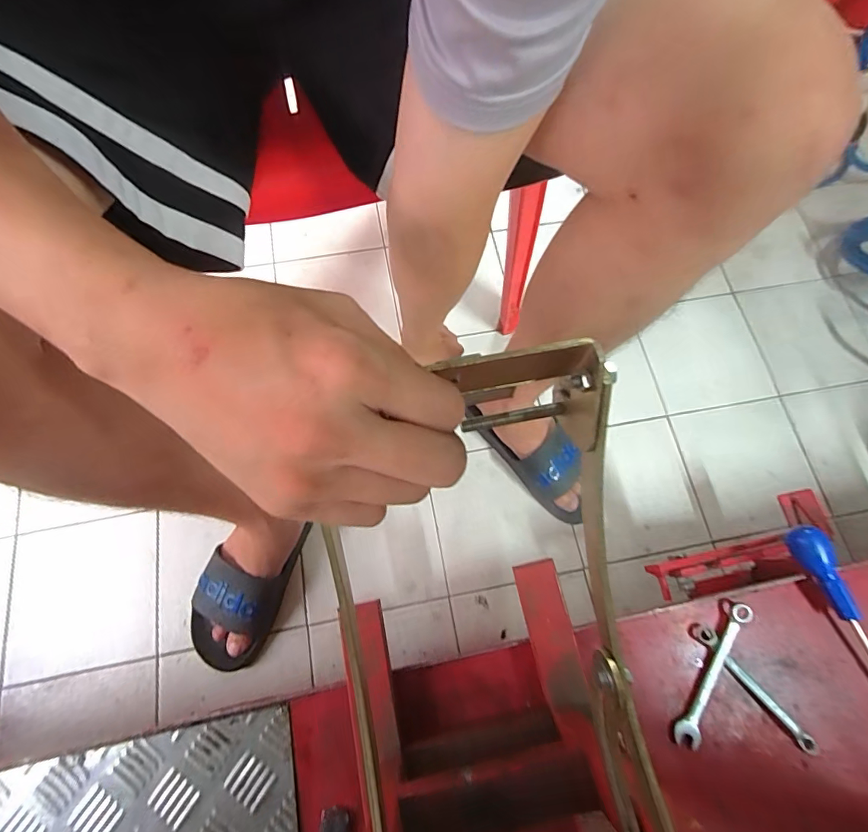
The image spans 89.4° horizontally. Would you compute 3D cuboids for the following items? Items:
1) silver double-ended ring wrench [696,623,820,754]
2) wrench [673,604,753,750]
[{"bbox_3d":[0.312,0.263,0.426,0.017,0.005,0.130,-37,74,-14],"label":"silver double-ended ring wrench"},{"bbox_3d":[0.276,0.251,0.429,0.020,0.013,0.145,32,72,11],"label":"wrench"}]

